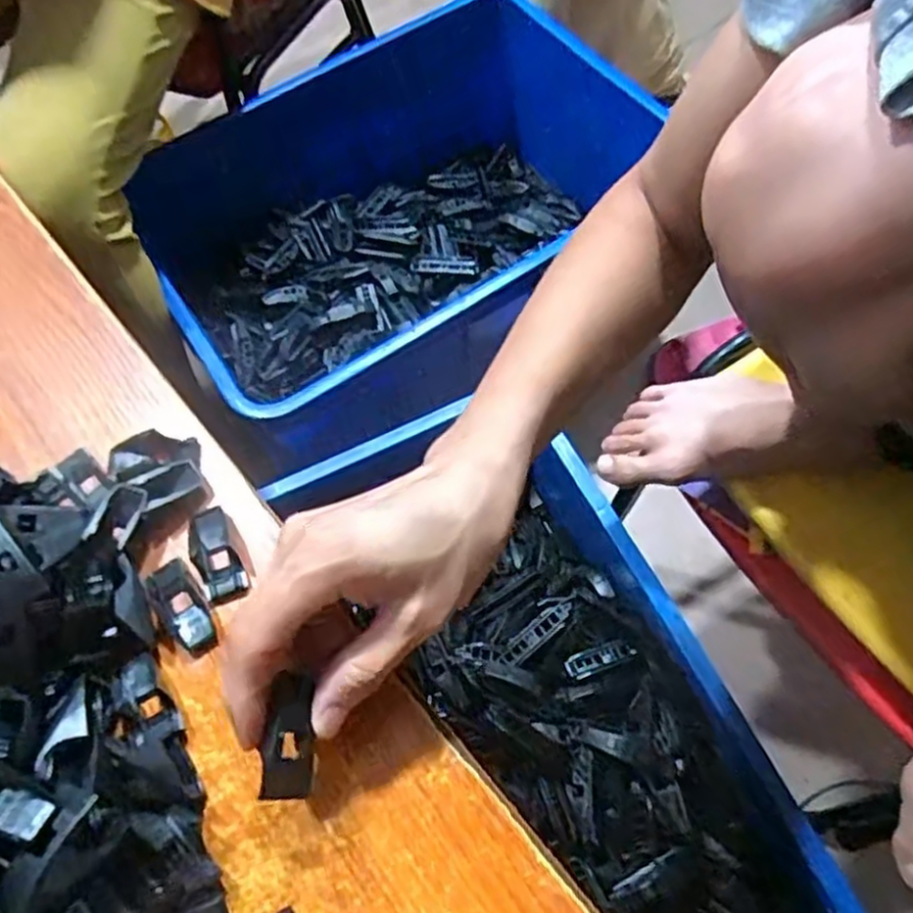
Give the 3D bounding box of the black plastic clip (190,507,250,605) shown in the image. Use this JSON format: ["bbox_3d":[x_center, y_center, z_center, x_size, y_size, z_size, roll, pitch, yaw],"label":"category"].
[{"bbox_3d":[-0.107,0.043,0.326,0.018,0.009,0.043,-26,64,-9],"label":"black plastic clip"}]

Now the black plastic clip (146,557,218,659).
[{"bbox_3d":[-0.118,0.064,0.317,0.017,0.005,0.044,-37,66,-14],"label":"black plastic clip"}]

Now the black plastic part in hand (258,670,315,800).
[{"bbox_3d":[-0.059,0.098,0.260,0.017,0.008,0.041,3,83,3],"label":"black plastic part in hand"}]

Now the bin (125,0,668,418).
[{"bbox_3d":[-0.031,-0.307,0.922,0.668,0.193,0.418,-31,65,-12],"label":"bin"}]

